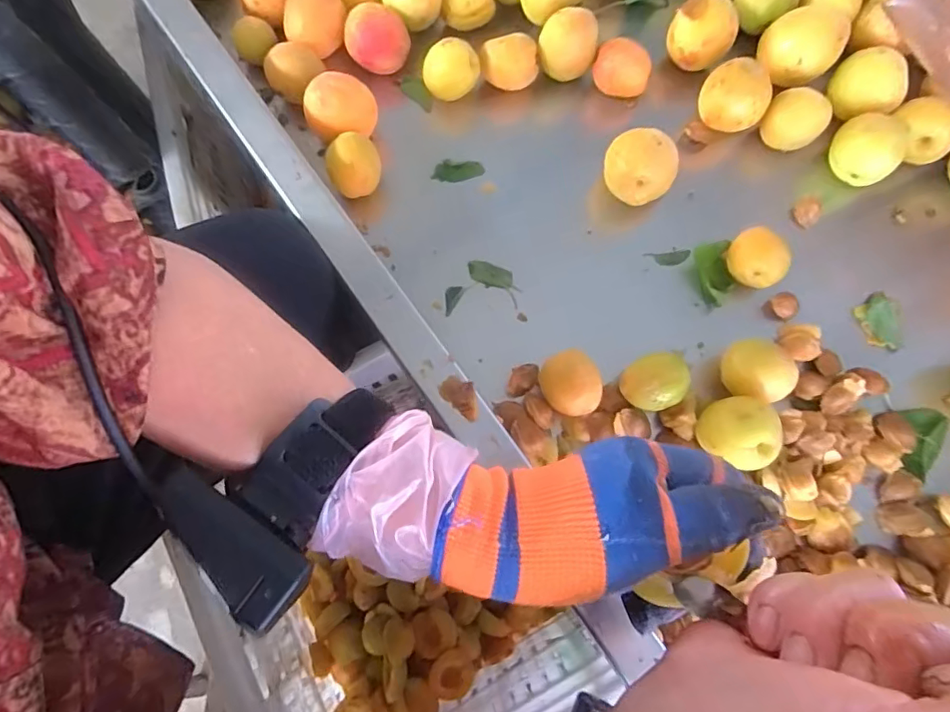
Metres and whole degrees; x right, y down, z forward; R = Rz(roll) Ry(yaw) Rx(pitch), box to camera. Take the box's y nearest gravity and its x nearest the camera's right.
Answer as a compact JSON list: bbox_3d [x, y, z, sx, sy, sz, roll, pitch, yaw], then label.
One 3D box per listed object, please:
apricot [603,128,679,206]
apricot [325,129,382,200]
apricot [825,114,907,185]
[{"bbox_3d":[0.114,-0.128,0.375,0.047,0.049,0.039,22,77,6],"label":"apricot"},{"bbox_3d":[-0.085,-0.133,0.380,0.036,0.037,0.037,0,75,0],"label":"apricot"},{"bbox_3d":[0.283,-0.148,0.392,0.049,0.047,0.047,0,75,0],"label":"apricot"}]

